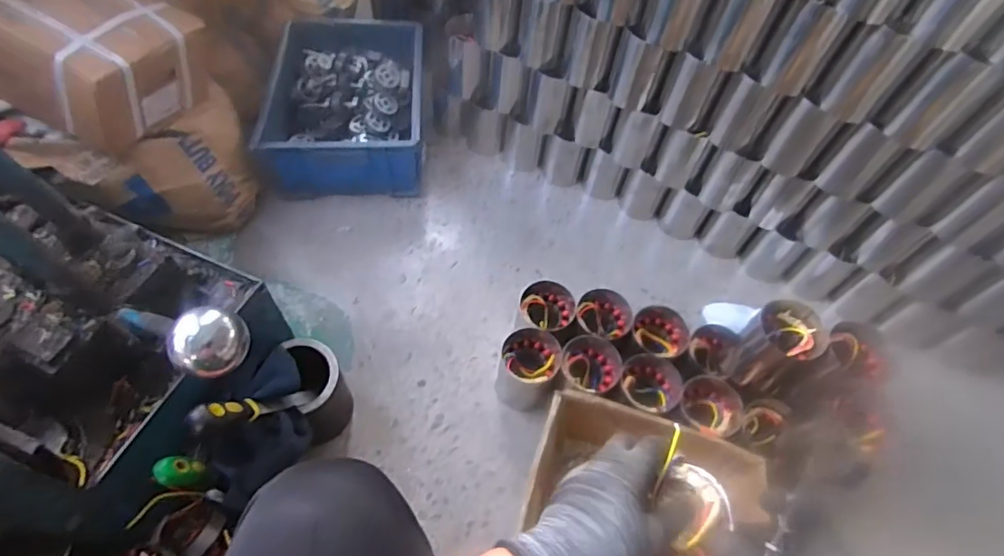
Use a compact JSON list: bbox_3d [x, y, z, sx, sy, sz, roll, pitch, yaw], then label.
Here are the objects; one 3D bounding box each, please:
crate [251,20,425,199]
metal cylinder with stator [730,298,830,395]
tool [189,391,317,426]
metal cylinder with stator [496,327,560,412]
[{"bbox_3d":[-0.324,-0.363,1.157,0.313,0.161,0.397,-1,58,-5],"label":"crate"},{"bbox_3d":[0.401,0.104,0.800,0.091,0.129,0.089,2,58,-3],"label":"metal cylinder with stator"},{"bbox_3d":[-0.297,0.158,0.659,0.022,0.239,0.028,22,85,9],"label":"tool"},{"bbox_3d":[0.042,0.153,0.889,0.092,0.111,0.099,2,58,-3],"label":"metal cylinder with stator"}]

